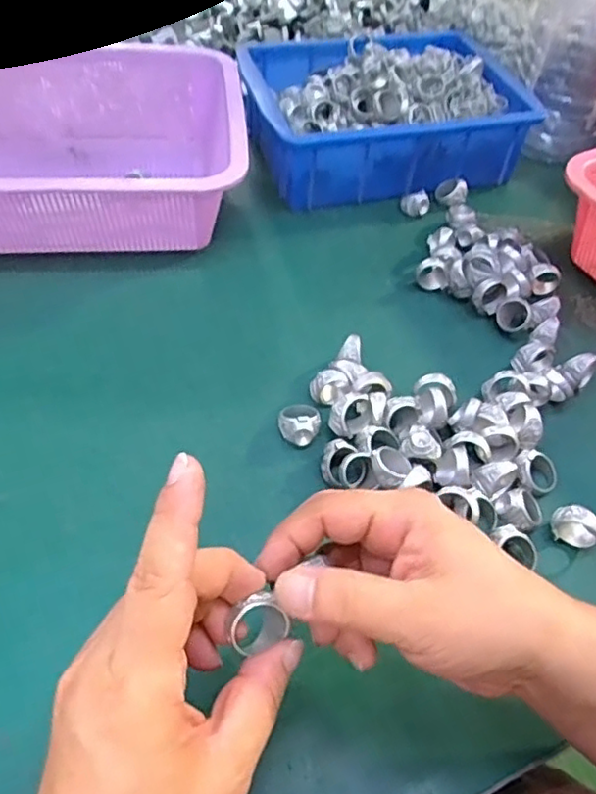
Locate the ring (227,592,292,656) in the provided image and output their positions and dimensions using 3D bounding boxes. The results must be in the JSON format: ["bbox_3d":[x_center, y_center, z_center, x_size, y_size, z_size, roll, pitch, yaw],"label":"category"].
[{"bbox_3d":[-0.016,0.087,0.241,0.023,0.012,0.016,-20,54,-20],"label":"ring"}]

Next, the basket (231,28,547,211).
[{"bbox_3d":[0.074,-0.262,0.584,0.224,0.090,0.167,-11,51,-13],"label":"basket"}]

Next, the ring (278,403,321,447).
[{"bbox_3d":[0.001,0.016,0.389,0.025,0.019,0.028,6,49,0],"label":"ring"}]

